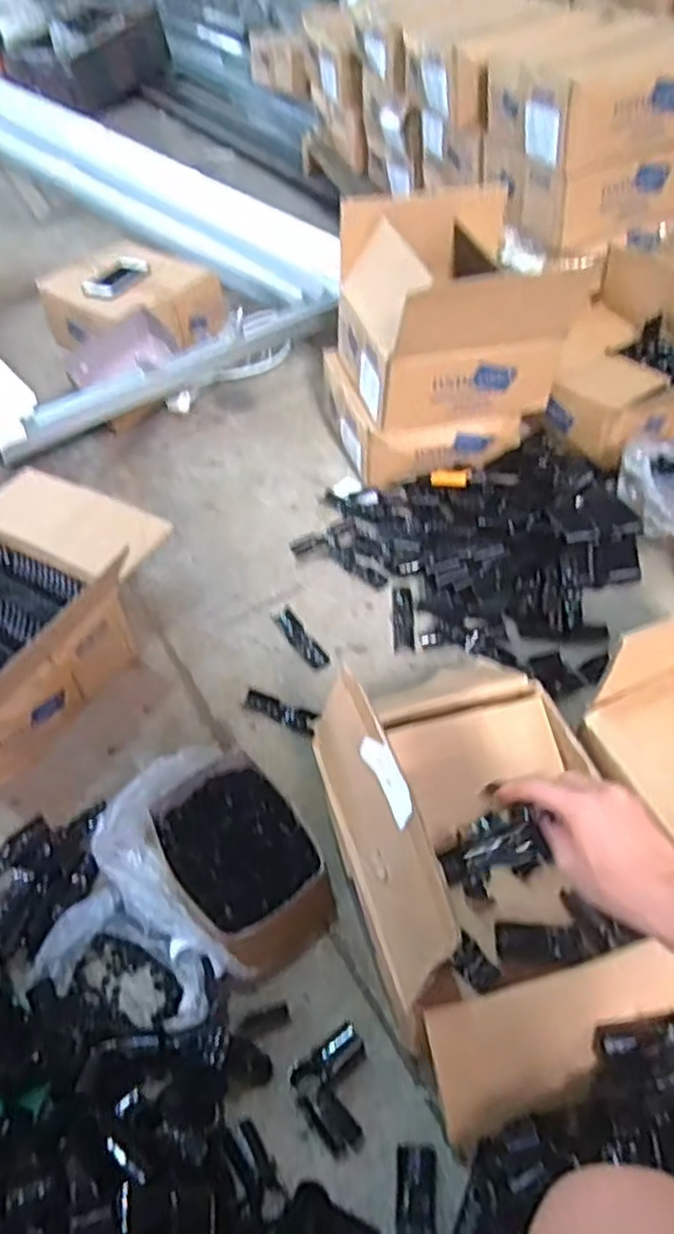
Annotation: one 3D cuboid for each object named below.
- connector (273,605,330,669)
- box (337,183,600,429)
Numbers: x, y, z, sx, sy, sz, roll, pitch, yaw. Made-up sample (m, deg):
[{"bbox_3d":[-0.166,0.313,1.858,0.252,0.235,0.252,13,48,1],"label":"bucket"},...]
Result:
[{"bbox_3d":[-0.056,0.029,1.151,0.034,0.012,0.139,-24,51,-18],"label":"connector"},{"bbox_3d":[0.195,-0.516,1.297,0.349,0.264,0.310,-8,47,-5],"label":"box"}]

